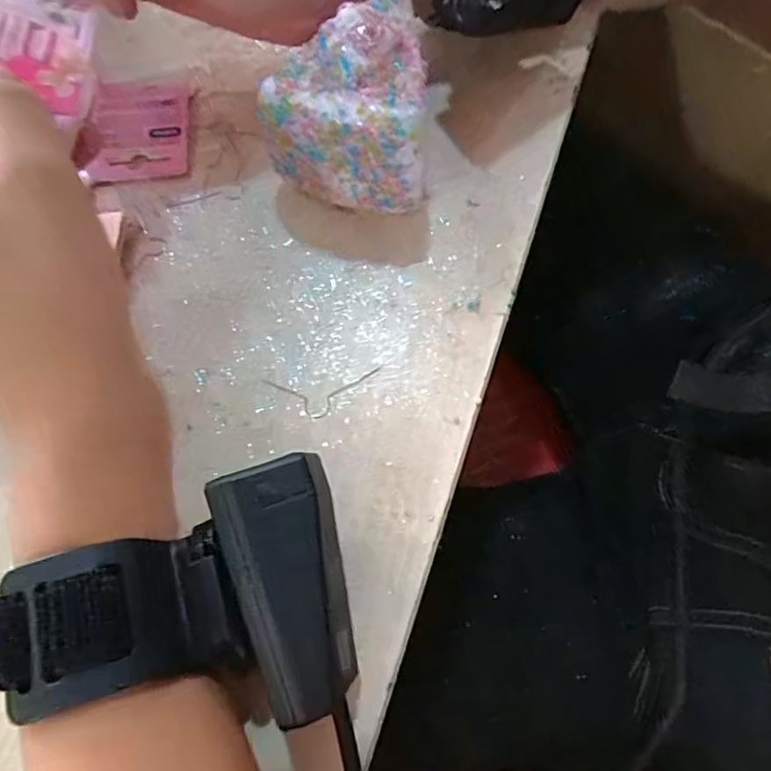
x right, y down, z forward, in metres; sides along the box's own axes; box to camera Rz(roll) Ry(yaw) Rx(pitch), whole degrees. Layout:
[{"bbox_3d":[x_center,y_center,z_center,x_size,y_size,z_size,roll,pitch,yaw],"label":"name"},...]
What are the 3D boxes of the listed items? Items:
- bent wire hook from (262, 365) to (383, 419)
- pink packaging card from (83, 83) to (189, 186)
[{"bbox_3d":[-0.024,0.003,0.219,0.046,0.004,0.019,-6,67,-3],"label":"bent wire hook"},{"bbox_3d":[-0.118,-0.123,0.273,0.046,0.005,0.057,-6,67,-3],"label":"pink packaging card"}]

